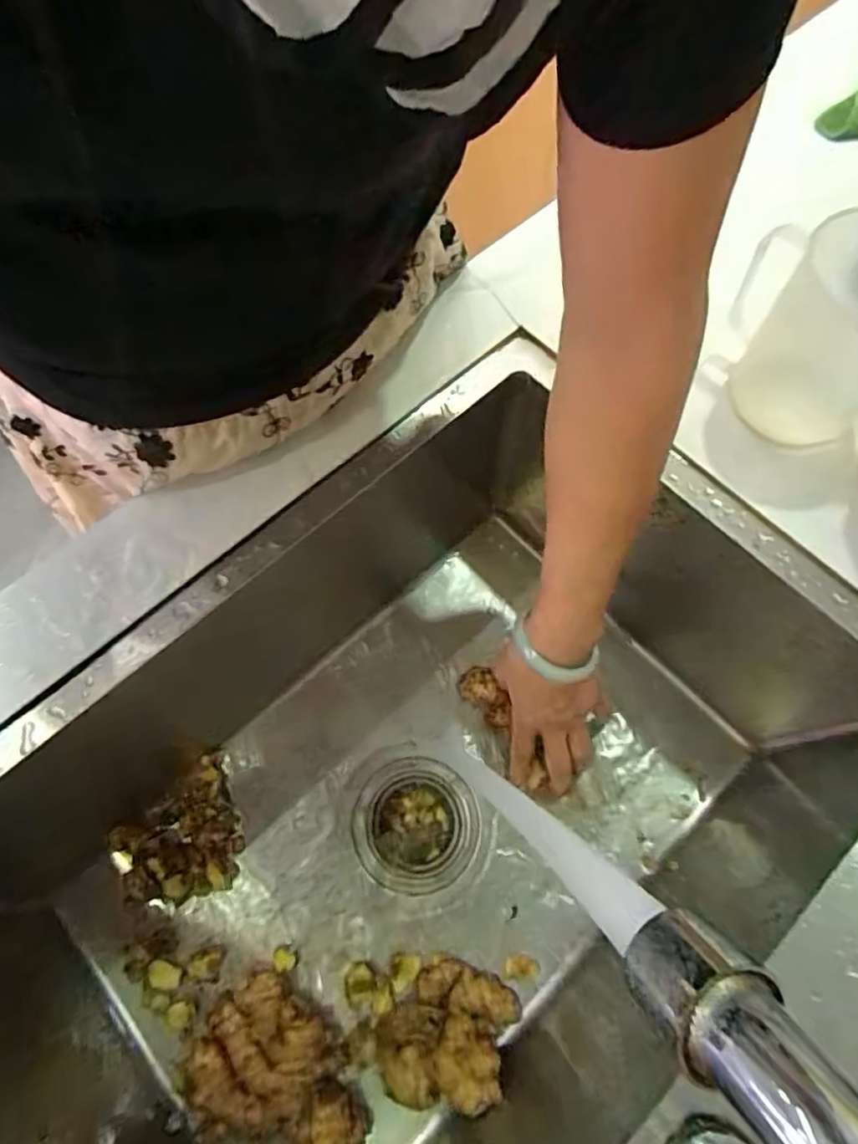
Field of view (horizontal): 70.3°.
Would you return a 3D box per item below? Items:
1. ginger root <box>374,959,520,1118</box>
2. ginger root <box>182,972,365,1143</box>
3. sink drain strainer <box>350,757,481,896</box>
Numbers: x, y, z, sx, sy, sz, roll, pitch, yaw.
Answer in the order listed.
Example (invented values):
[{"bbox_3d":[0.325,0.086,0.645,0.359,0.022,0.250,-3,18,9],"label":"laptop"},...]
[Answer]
[{"bbox_3d":[0.011,0.348,0.451,0.090,0.048,0.095,0,68,0],"label":"ginger root"},{"bbox_3d":[-0.111,0.382,0.447,0.092,0.033,0.143,-41,73,-15],"label":"ginger root"},{"bbox_3d":[-0.012,0.228,0.551,0.107,0.038,0.108,-14,68,-5],"label":"sink drain strainer"}]

